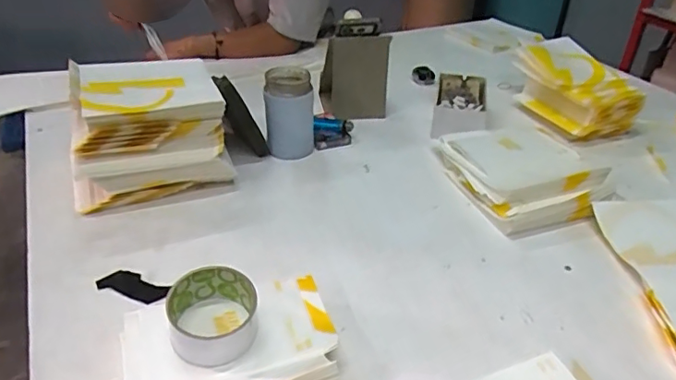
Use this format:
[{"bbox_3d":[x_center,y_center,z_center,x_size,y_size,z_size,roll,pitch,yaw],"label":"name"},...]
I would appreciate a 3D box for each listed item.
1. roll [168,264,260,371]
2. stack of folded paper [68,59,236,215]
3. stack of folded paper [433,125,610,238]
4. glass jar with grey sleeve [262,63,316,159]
[{"bbox_3d":[-0.118,0.117,0.510,0.080,0.050,0.075,2,33,-1],"label":"roll"},{"bbox_3d":[-0.279,-0.100,0.798,0.205,0.134,0.223,-8,34,-15],"label":"stack of folded paper"},{"bbox_3d":[0.271,-0.031,0.808,0.191,0.048,0.236,-8,34,-16],"label":"stack of folded paper"},{"bbox_3d":[-0.076,-0.124,0.848,0.075,0.122,0.065,1,33,-2],"label":"glass jar with grey sleeve"}]

